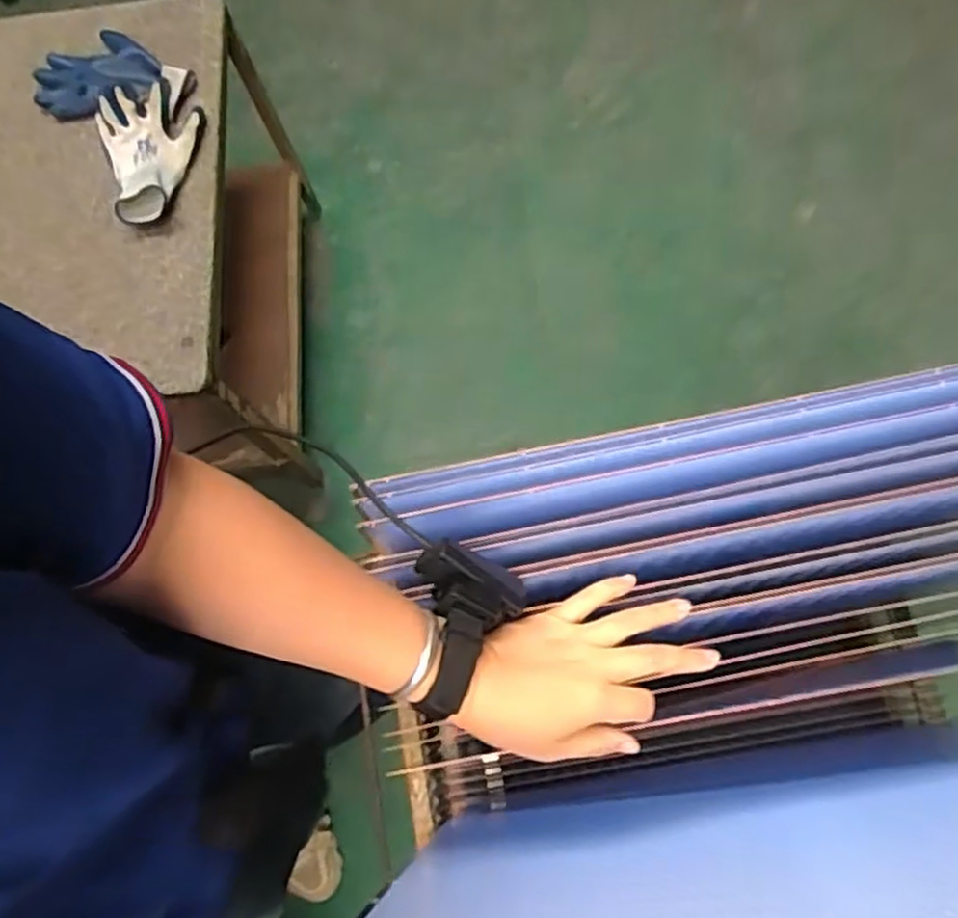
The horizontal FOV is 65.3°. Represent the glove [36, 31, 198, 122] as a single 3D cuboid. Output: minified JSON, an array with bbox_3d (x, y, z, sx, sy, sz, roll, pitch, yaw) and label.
[{"bbox_3d":[-0.482,-0.506,0.993,0.214,0.031,0.125,6,75,6],"label":"glove"}]

